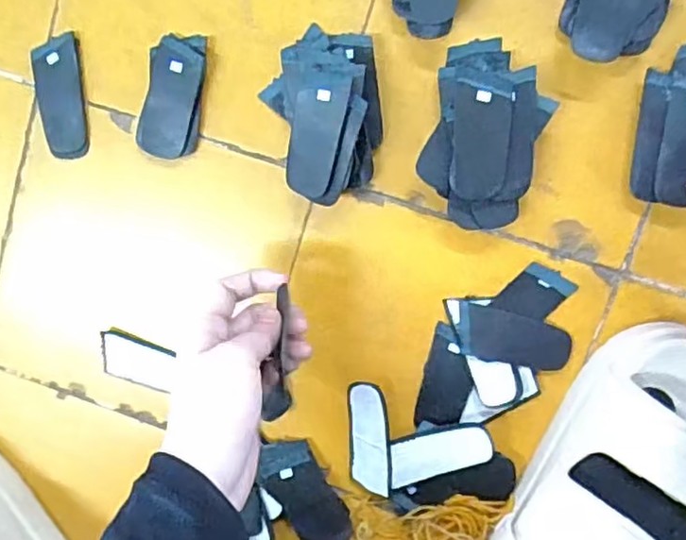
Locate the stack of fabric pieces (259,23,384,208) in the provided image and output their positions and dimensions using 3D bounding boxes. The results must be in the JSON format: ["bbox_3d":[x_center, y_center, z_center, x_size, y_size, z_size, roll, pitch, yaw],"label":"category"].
[{"bbox_3d":[-0.014,-0.096,0.395,0.073,0.040,0.107,-7,97,7],"label":"stack of fabric pieces"}]

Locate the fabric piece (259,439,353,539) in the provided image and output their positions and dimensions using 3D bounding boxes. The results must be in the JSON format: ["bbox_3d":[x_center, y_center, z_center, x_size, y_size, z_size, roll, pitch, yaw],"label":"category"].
[{"bbox_3d":[-0.026,0.155,0.445,0.037,0.011,0.083,-30,93,9],"label":"fabric piece"}]

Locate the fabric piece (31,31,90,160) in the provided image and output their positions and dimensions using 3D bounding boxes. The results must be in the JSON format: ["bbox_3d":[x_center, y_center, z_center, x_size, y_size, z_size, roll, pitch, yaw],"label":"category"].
[{"bbox_3d":[-0.188,-0.115,0.430,0.032,0.004,0.078,-2,97,6],"label":"fabric piece"}]

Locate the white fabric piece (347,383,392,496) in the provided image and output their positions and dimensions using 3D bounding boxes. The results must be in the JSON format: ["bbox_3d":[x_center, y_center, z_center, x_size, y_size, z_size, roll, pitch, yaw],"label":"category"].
[{"bbox_3d":[0.018,0.113,0.436,0.032,0.006,0.071,2,92,31],"label":"white fabric piece"}]

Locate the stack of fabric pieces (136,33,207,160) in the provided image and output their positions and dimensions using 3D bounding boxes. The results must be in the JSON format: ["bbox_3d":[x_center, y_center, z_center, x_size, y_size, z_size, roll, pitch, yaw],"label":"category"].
[{"bbox_3d":[-0.110,-0.112,0.417,0.038,0.012,0.077,14,99,4],"label":"stack of fabric pieces"}]

